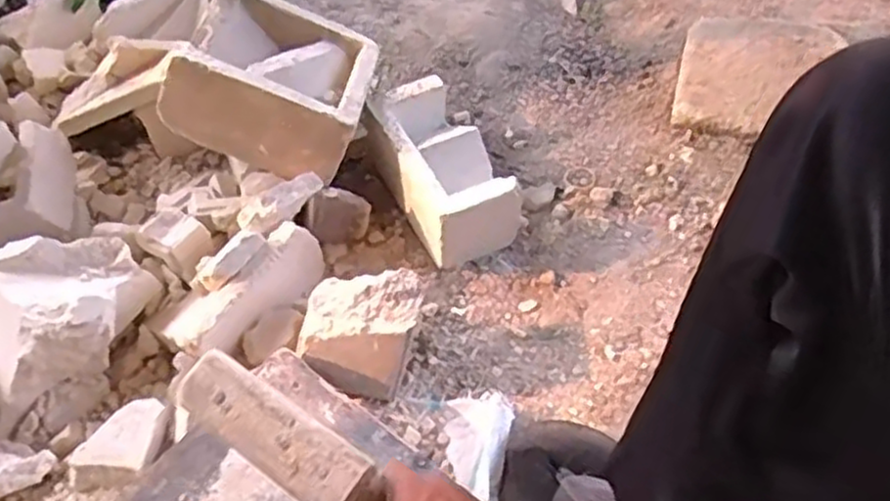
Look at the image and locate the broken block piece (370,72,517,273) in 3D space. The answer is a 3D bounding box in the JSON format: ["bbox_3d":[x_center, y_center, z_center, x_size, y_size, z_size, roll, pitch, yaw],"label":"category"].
[{"bbox_3d":[-0.005,-0.092,0.878,0.099,0.099,0.191,-23,57,-15],"label":"broken block piece"}]

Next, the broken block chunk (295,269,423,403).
[{"bbox_3d":[-0.082,0.086,0.759,0.116,0.095,0.102,4,54,3],"label":"broken block chunk"}]

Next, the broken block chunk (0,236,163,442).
[{"bbox_3d":[-0.402,0.073,0.769,0.216,0.099,0.152,-26,58,-17],"label":"broken block chunk"}]

